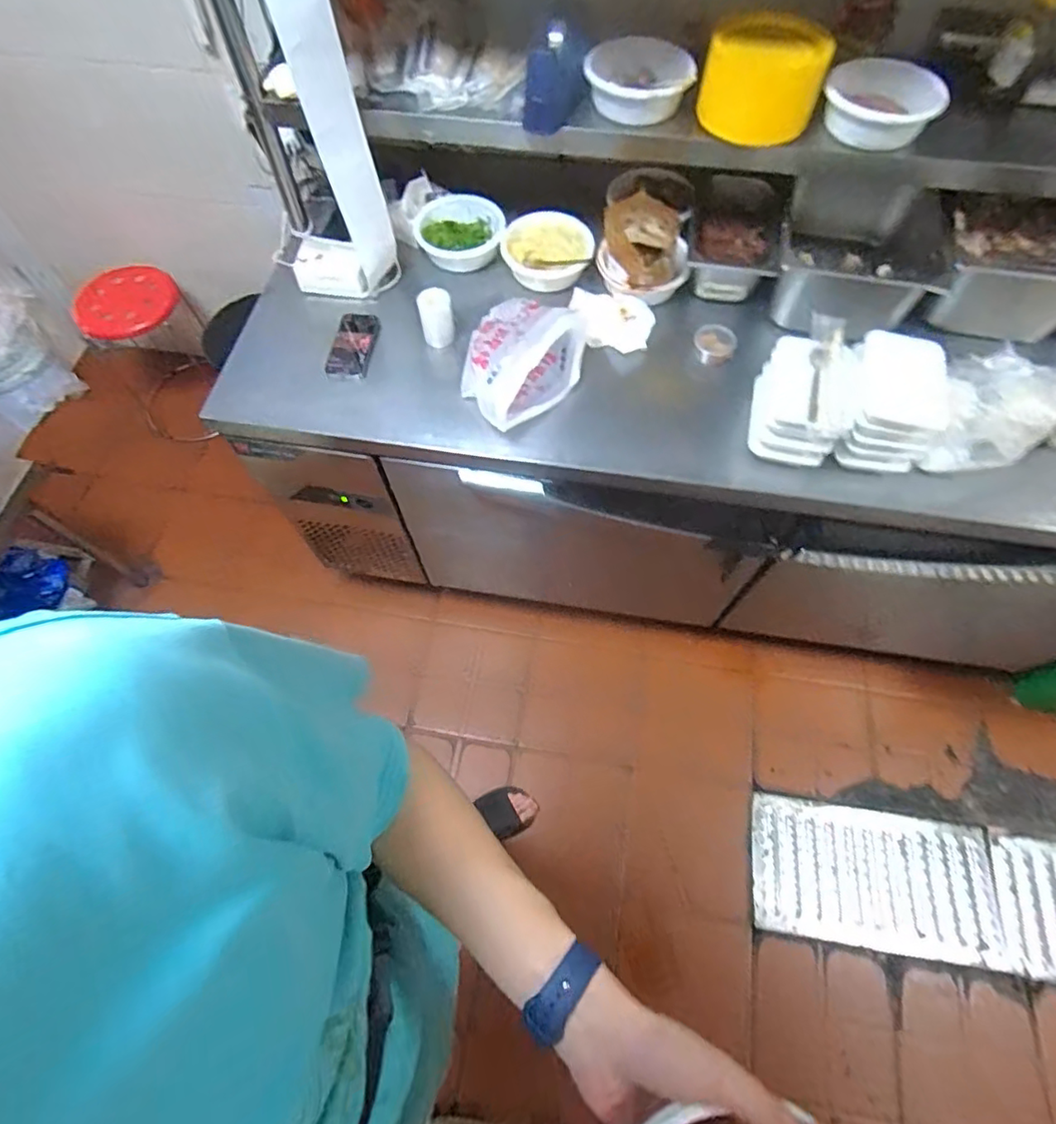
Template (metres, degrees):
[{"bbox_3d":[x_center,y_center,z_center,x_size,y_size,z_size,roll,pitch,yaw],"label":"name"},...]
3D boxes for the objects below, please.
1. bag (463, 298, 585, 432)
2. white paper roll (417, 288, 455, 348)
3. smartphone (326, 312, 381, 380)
[{"bbox_3d":[-0.018,-0.324,0.941,0.165,0.126,0.228,21,66,11],"label":"bag"},{"bbox_3d":[-0.157,-0.421,0.999,0.051,0.097,0.062,-6,64,-2],"label":"white paper roll"},{"bbox_3d":[-0.309,-0.391,1.037,0.075,0.011,0.144,8,64,5],"label":"smartphone"}]

